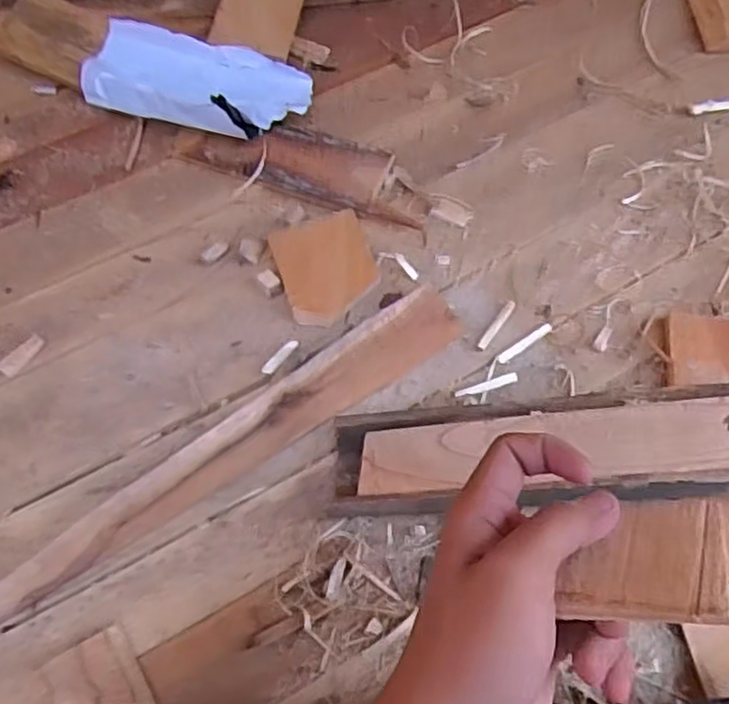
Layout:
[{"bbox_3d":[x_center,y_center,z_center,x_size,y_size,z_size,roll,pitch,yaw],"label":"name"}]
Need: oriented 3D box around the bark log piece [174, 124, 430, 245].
[{"bbox_3d":[-0.060,-0.204,0.756,0.281,0.023,0.083,19,65,13],"label":"bark log piece"}]

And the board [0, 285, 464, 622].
[{"bbox_3d":[-0.117,0.092,0.601,0.486,0.018,0.055,-35,66,-14],"label":"board"}]

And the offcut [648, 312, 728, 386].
[{"bbox_3d":[0.321,0.001,0.632,0.107,0.019,0.074,5,63,6],"label":"offcut"}]

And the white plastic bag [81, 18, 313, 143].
[{"bbox_3d":[-0.191,-0.307,0.798,0.266,0.058,0.131,23,66,14],"label":"white plastic bag"}]

